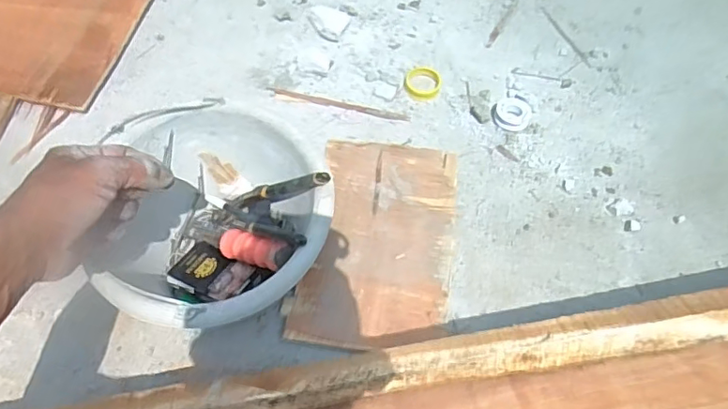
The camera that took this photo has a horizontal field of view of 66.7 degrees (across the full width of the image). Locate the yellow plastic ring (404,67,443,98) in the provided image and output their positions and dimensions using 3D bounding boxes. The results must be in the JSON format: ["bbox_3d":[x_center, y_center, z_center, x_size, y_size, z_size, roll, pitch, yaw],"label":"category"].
[{"bbox_3d":[0.093,-0.191,0.865,0.054,0.014,0.056,0,58,0],"label":"yellow plastic ring"}]

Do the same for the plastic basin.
[{"bbox_3d":[-0.149,0.039,0.638,0.222,0.176,0.253,-3,58,-2],"label":"plastic basin"}]

